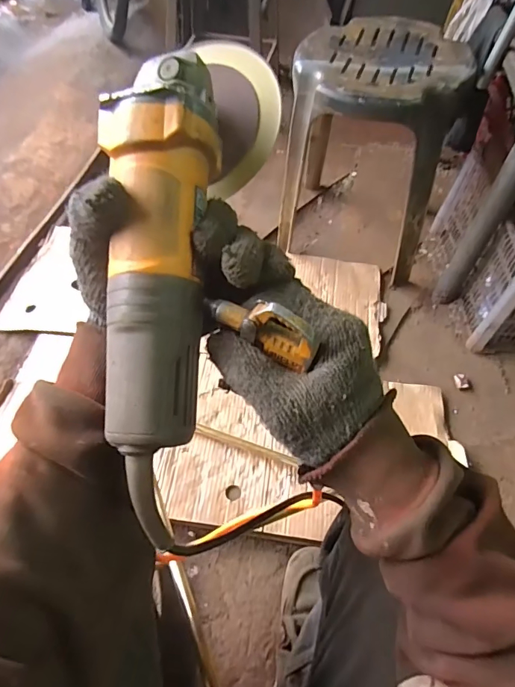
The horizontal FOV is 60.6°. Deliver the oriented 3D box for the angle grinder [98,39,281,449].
[{"bbox_3d":[-0.052,-0.081,0.285,0.089,0.079,0.282,8,76,7],"label":"angle grinder"}]

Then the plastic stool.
[{"bbox_3d":[0.230,-0.393,0.929,0.341,0.404,0.266,19,55,8],"label":"plastic stool"}]

